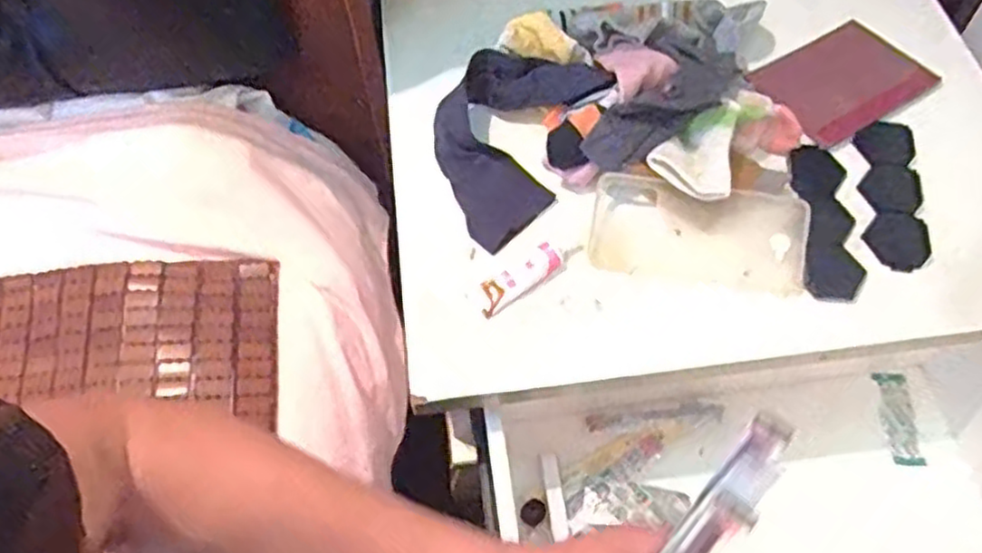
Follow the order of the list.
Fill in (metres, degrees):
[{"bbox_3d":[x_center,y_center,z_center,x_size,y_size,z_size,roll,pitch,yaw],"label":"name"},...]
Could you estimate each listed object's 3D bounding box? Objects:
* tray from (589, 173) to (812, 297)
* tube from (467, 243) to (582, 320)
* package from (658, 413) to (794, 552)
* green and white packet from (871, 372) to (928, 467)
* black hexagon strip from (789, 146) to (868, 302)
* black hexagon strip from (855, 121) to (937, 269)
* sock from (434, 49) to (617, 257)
[{"bbox_3d":[0.165,-0.035,0.577,0.164,0.028,0.080,8,59,7],"label":"tray"},{"bbox_3d":[0.028,-0.004,0.573,0.095,0.014,0.026,-33,63,-17],"label":"tube"},{"bbox_3d":[0.099,0.177,0.412,0.031,0.013,0.224,35,98,21],"label":"package"},{"bbox_3d":[0.388,0.135,0.692,0.033,0.004,0.092,3,59,3],"label":"green and white packet"},{"bbox_3d":[0.273,-0.046,0.591,0.046,0.006,0.147,4,59,4],"label":"black hexagon strip"},{"bbox_3d":[0.337,-0.073,0.609,0.047,0.004,0.149,6,59,5],"label":"black hexagon strip"},{"bbox_3d":[0.009,-0.120,0.620,0.122,0.052,0.175,26,63,17],"label":"sock"}]

